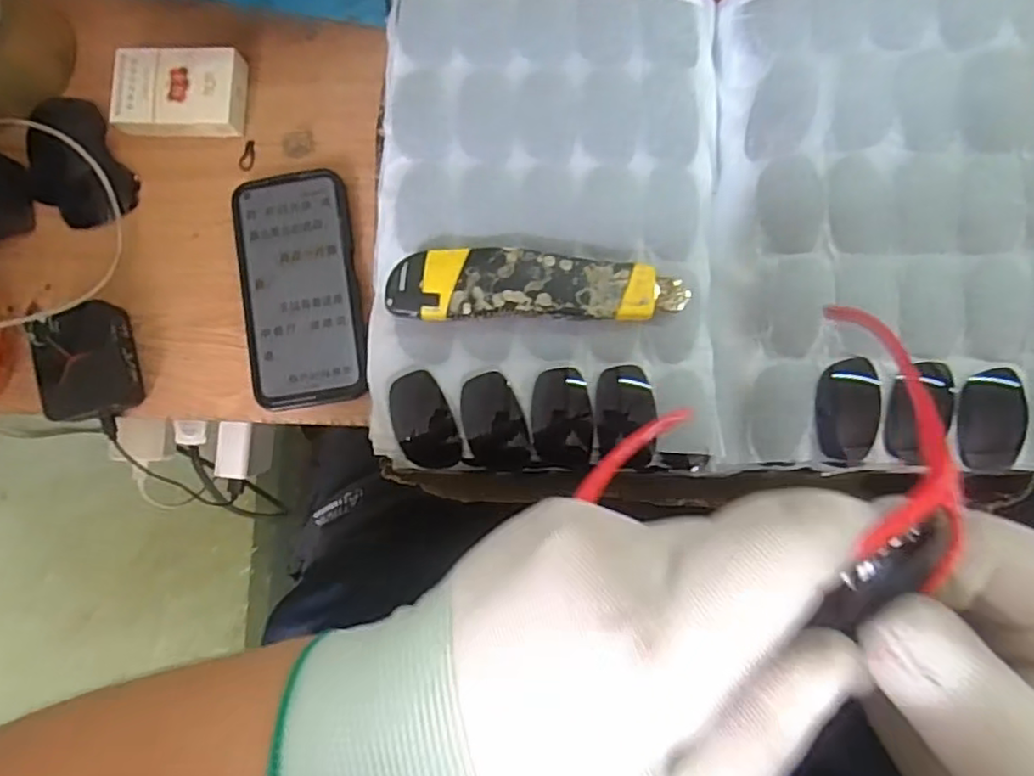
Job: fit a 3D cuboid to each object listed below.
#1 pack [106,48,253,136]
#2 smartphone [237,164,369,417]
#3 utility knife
[{"bbox_3d":[-0.242,-0.212,0.465,0.090,0.024,0.058,3,86,3],"label":"pack"},{"bbox_3d":[-0.151,-0.070,0.452,0.080,0.016,0.163,-8,87,3],"label":"smartphone"},{"bbox_3d":[0.011,-0.055,0.347,0.155,0.022,0.037,0,87,3],"label":"utility knife"}]

